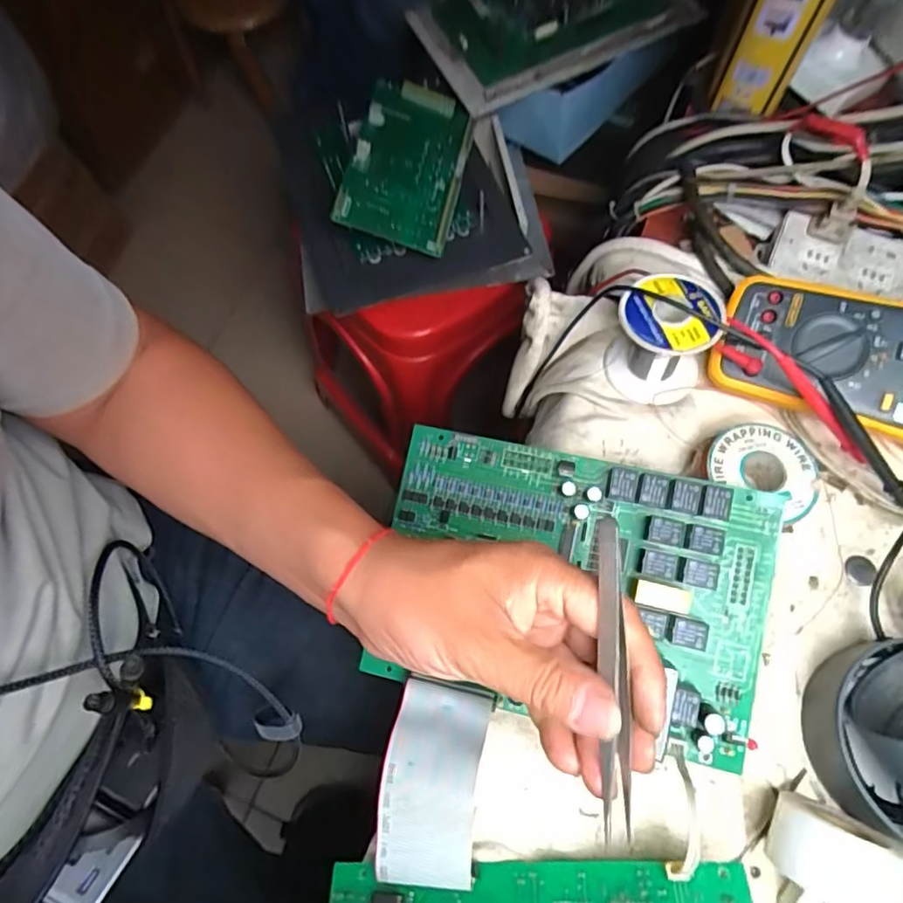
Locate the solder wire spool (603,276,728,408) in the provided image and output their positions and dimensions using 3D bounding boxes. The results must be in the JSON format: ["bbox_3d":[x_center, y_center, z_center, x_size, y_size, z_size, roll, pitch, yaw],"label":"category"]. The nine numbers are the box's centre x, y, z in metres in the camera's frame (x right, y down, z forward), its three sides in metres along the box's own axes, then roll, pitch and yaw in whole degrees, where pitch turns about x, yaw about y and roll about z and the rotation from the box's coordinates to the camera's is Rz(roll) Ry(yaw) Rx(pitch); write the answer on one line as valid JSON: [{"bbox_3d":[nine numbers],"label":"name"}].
[{"bbox_3d":[0.142,-0.076,0.393,0.065,0.062,0.059,25,72,12],"label":"solder wire spool"}]

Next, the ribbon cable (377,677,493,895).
[{"bbox_3d":[-0.011,0.177,0.311,0.051,0.032,0.094,8,69,6],"label":"ribbon cable"}]

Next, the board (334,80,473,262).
[{"bbox_3d":[-0.048,-0.312,0.632,0.116,0.022,0.204,15,77,-8],"label":"board"}]

